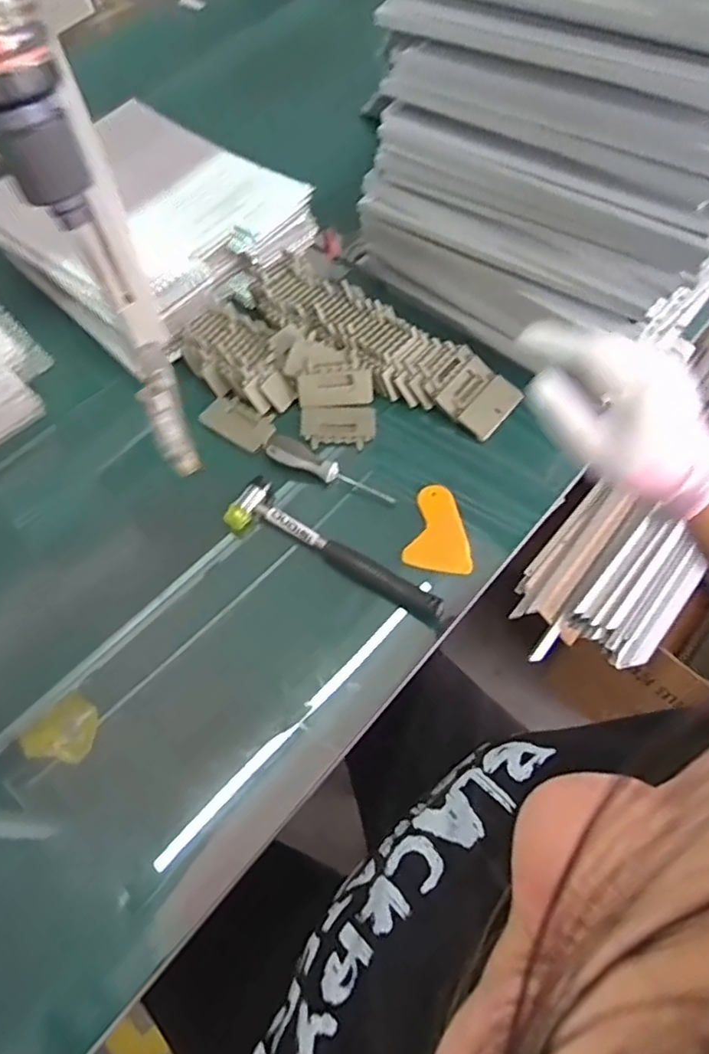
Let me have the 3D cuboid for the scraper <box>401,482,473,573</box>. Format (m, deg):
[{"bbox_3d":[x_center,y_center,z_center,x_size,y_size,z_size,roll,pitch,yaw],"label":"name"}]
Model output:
[{"bbox_3d":[0.096,0.002,0.651,0.070,0.009,0.102,11,62,6],"label":"scraper"}]

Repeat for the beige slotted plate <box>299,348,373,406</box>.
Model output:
[{"bbox_3d":[-0.023,-0.172,0.715,0.086,0.055,0.006,-4,24,4],"label":"beige slotted plate"}]

